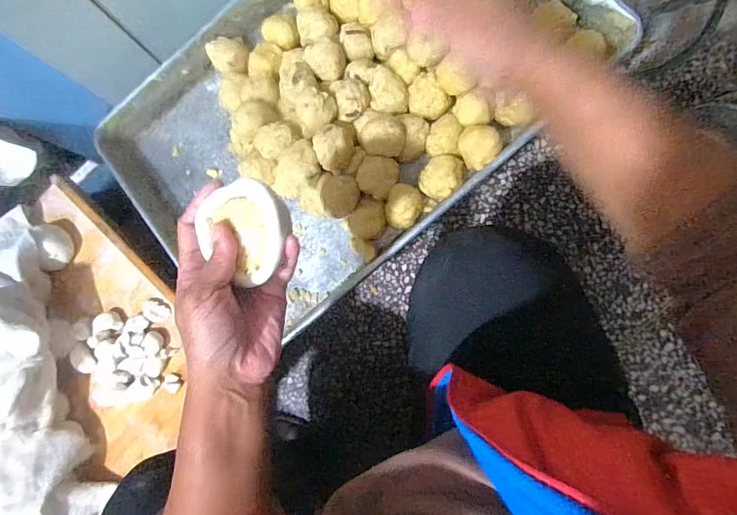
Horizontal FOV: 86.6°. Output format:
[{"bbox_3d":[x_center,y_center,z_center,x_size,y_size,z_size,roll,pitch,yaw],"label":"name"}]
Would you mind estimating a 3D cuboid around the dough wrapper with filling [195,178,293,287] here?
[{"bbox_3d":[-0.088,-0.025,0.296,0.068,0.027,0.068,3,99,21],"label":"dough wrapper with filling"}]

